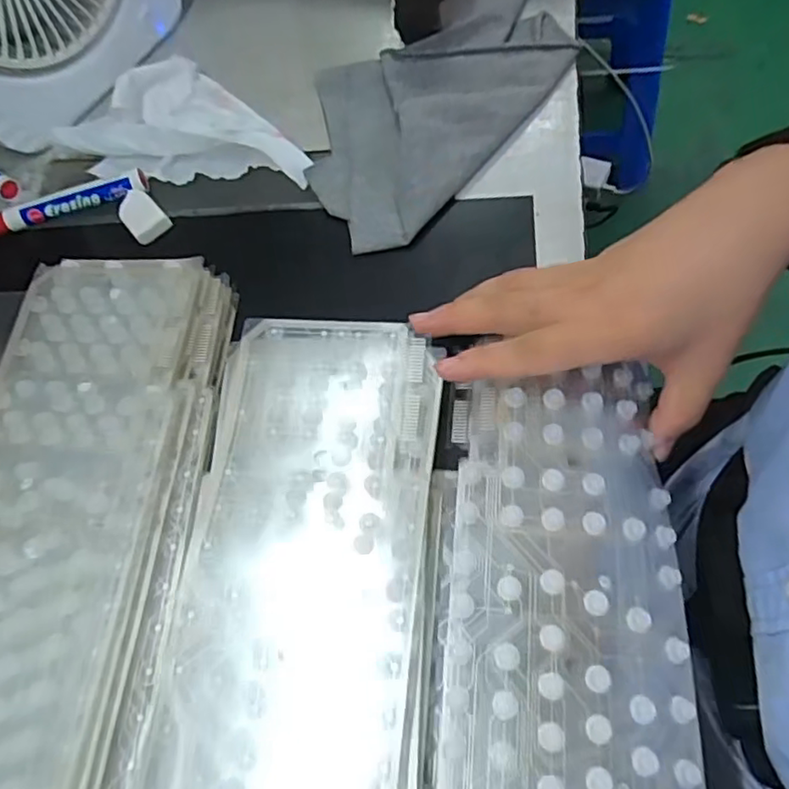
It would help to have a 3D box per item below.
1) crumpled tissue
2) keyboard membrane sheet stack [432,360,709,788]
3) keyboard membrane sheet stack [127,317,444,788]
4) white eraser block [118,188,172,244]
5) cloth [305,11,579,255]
[{"bbox_3d":[-0.138,-0.193,0.439,0.172,0.030,0.089,8,67,12],"label":"crumpled tissue"},{"bbox_3d":[0.072,0.158,0.261,0.109,0.024,0.359,3,67,4],"label":"keyboard membrane sheet stack"},{"bbox_3d":[-0.049,0.153,0.274,0.127,0.035,0.400,3,66,10],"label":"keyboard membrane sheet stack"},{"bbox_3d":[-0.171,-0.122,0.424,0.026,0.011,0.039,-39,66,-10],"label":"white eraser block"},{"bbox_3d":[0.034,-0.187,0.417,0.188,0.018,0.167,-17,63,2],"label":"cloth"}]

